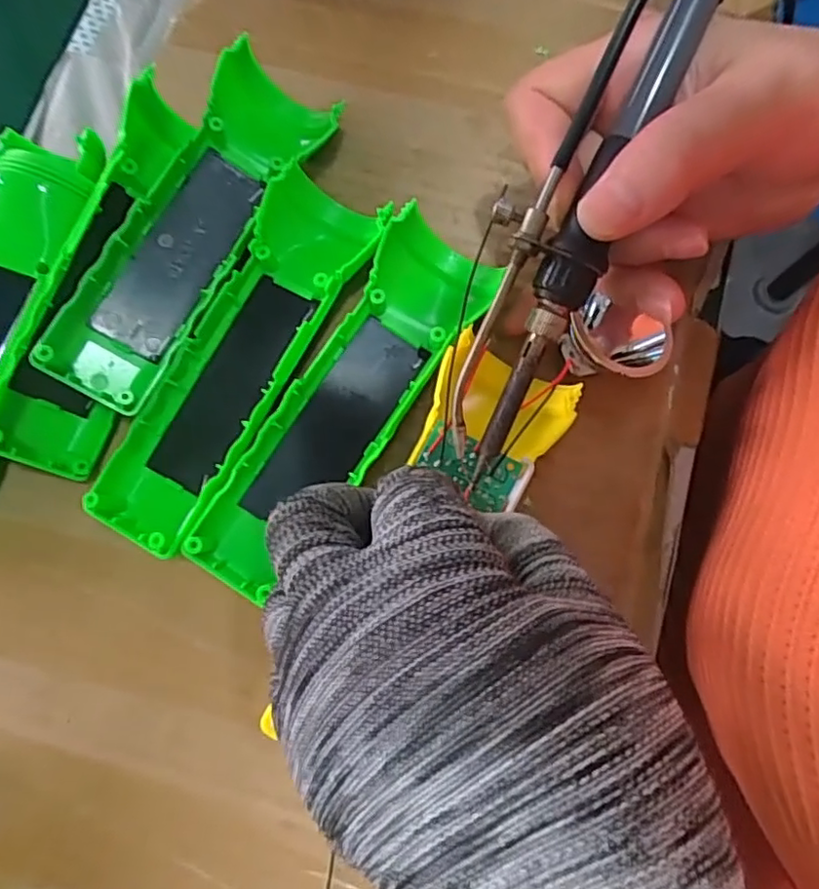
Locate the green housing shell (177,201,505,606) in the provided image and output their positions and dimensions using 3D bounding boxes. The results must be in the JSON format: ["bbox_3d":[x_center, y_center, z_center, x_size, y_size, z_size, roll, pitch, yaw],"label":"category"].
[{"bbox_3d":[-0.024,-0.016,0.243,0.048,0.027,0.160,30,78,6],"label":"green housing shell"}]

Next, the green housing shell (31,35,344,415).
[{"bbox_3d":[-0.089,-0.090,0.258,0.048,0.031,0.160,29,78,6],"label":"green housing shell"}]

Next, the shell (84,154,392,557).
[{"bbox_3d":[-0.069,-0.038,0.250,0.050,0.025,0.163,31,79,6],"label":"shell"}]

